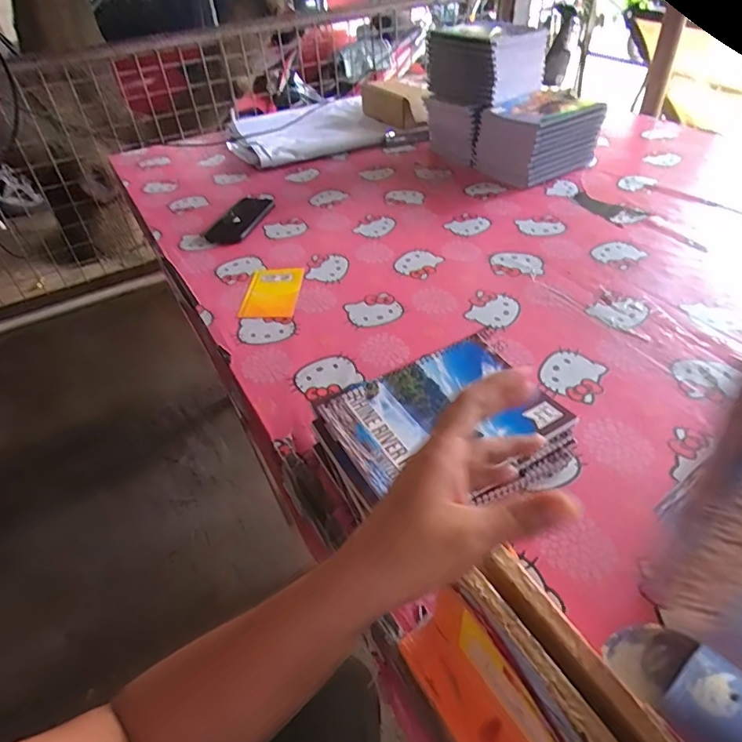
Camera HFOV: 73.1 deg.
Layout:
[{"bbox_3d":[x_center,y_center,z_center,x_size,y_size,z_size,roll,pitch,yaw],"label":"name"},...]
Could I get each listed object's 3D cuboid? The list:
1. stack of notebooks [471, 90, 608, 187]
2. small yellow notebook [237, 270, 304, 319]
[{"bbox_3d":[0.341,-0.478,1.029,0.202,0.126,0.155,-25,46,-22],"label":"stack of notebooks"},{"bbox_3d":[-0.152,-0.119,0.759,0.083,0.008,0.128,0,42,4],"label":"small yellow notebook"}]

